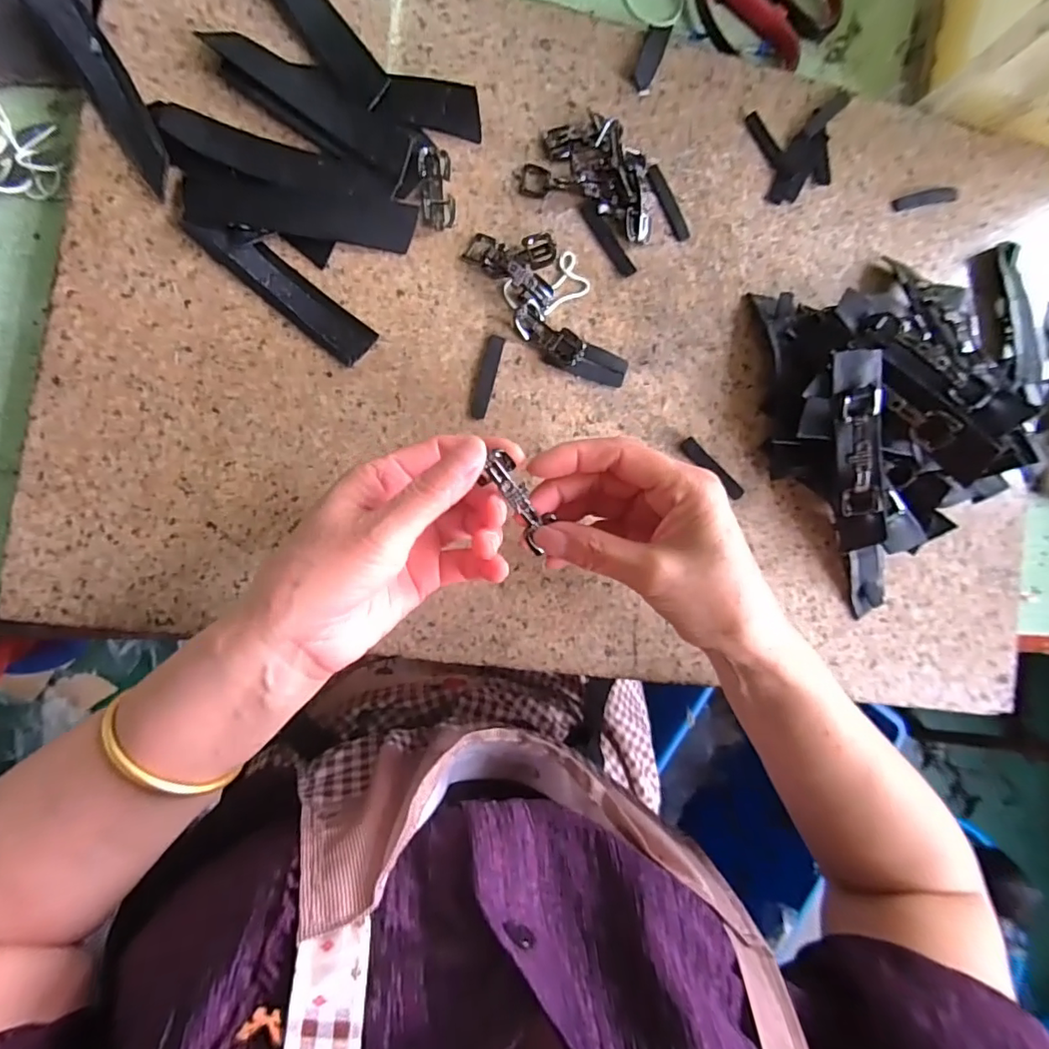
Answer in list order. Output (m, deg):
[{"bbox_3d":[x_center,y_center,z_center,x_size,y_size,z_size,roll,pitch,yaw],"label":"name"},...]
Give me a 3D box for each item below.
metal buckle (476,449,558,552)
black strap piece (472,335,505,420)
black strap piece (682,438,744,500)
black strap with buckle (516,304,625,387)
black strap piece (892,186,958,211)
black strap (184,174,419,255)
[{"bbox_3d":[-0.002,-0.011,0.246,0.018,0.012,0.052,-34,115,-8],"label":"metal buckle"},{"bbox_3d":[-0.021,-0.084,0.308,0.009,0.004,0.048,15,86,-8],"label":"black strap piece"},{"bbox_3d":[0.114,-0.033,0.328,0.048,0.004,0.010,43,83,-6],"label":"black strap piece"},{"bbox_3d":[0.027,-0.100,0.312,0.071,0.010,0.021,25,85,-8],"label":"black strap with buckle"},{"bbox_3d":[0.263,-0.214,0.356,0.049,0.004,0.011,-14,91,-9],"label":"black strap piece"},{"bbox_3d":[-0.119,-0.167,0.292,0.115,0.009,0.025,2,88,-9],"label":"black strap"}]

